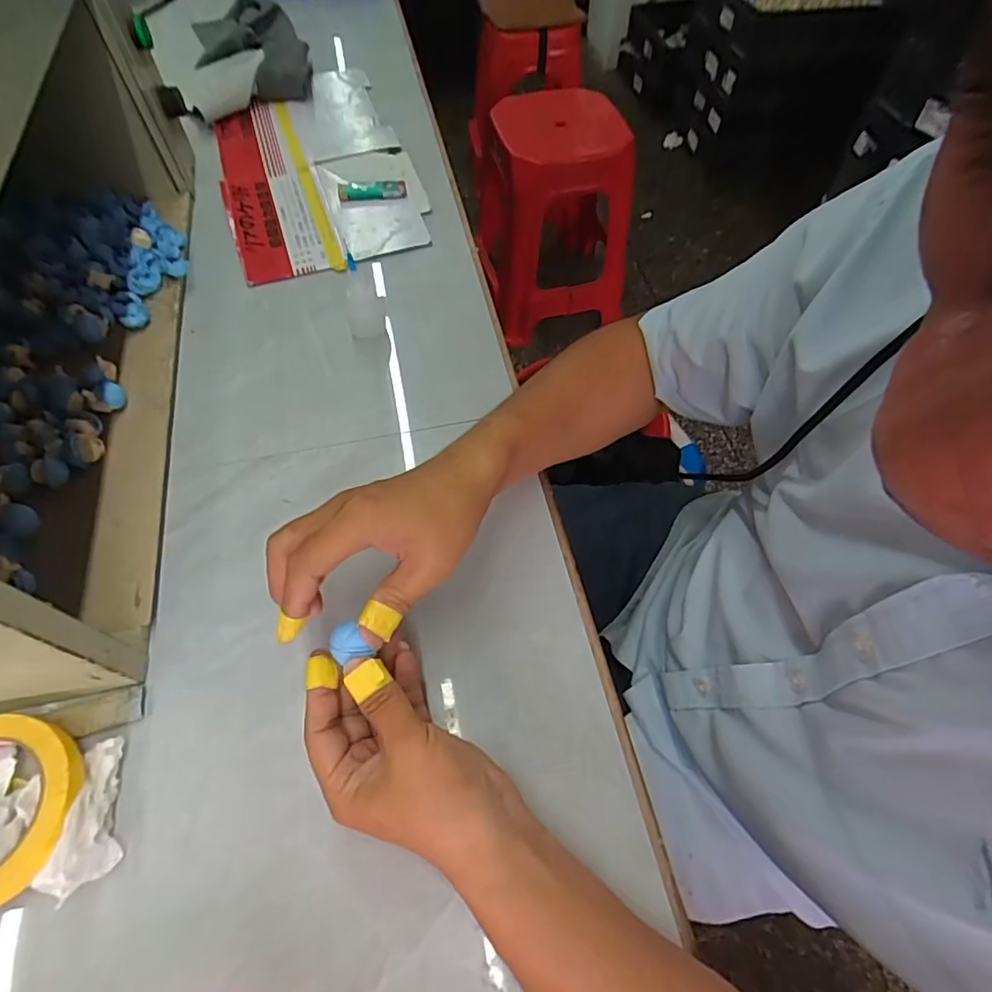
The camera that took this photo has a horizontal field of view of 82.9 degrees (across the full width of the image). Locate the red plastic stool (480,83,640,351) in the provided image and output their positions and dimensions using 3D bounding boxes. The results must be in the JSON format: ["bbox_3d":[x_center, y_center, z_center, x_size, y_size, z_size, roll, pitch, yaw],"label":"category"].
[{"bbox_3d":[0.136,-0.727,1.472,0.373,0.471,0.350,-14,62,-8],"label":"red plastic stool"}]

